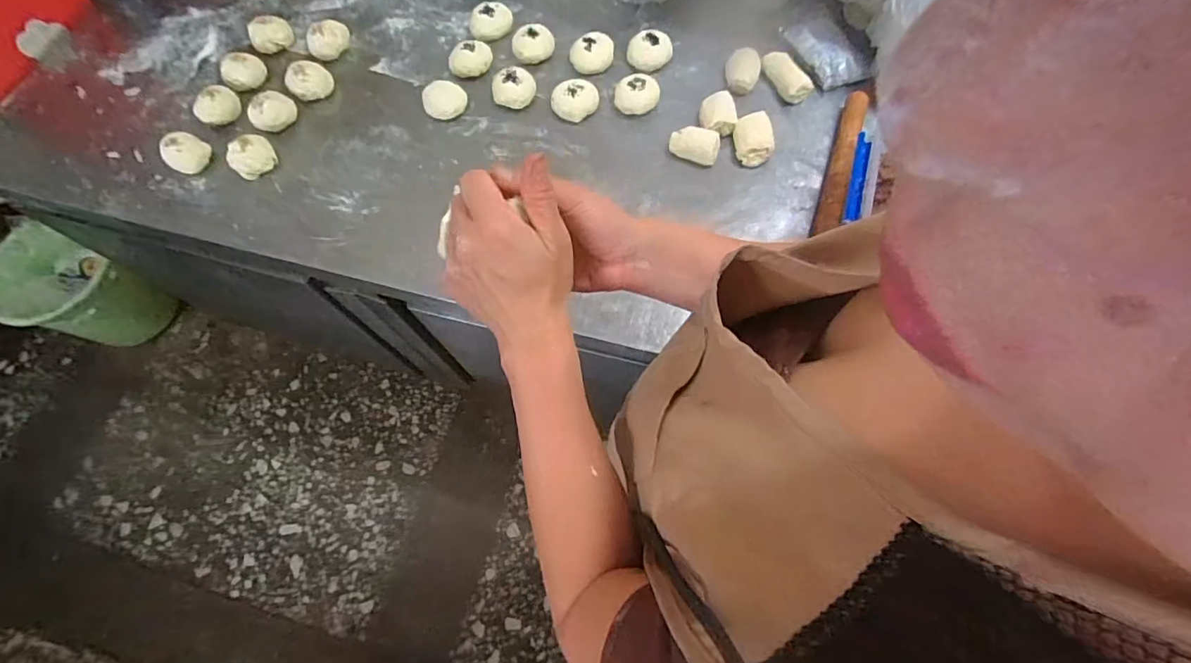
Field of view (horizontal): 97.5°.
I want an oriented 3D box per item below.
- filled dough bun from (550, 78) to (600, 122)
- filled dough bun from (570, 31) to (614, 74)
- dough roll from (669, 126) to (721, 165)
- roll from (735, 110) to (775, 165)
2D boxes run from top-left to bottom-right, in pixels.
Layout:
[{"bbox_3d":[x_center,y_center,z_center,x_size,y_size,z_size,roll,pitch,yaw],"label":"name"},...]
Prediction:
[{"bbox_3d":[-0.034,-0.384,0.862,0.077,0.035,0.063,-7,65,-1],"label":"filled dough bun"},{"bbox_3d":[-0.006,-0.482,0.904,0.077,0.039,0.064,-2,65,1],"label":"filled dough bun"},{"bbox_3d":[0.154,-0.289,0.817,0.077,0.037,0.044,15,66,9],"label":"dough roll"},{"bbox_3d":[0.242,-0.297,0.807,0.054,0.035,0.082,-3,65,1],"label":"roll"}]

